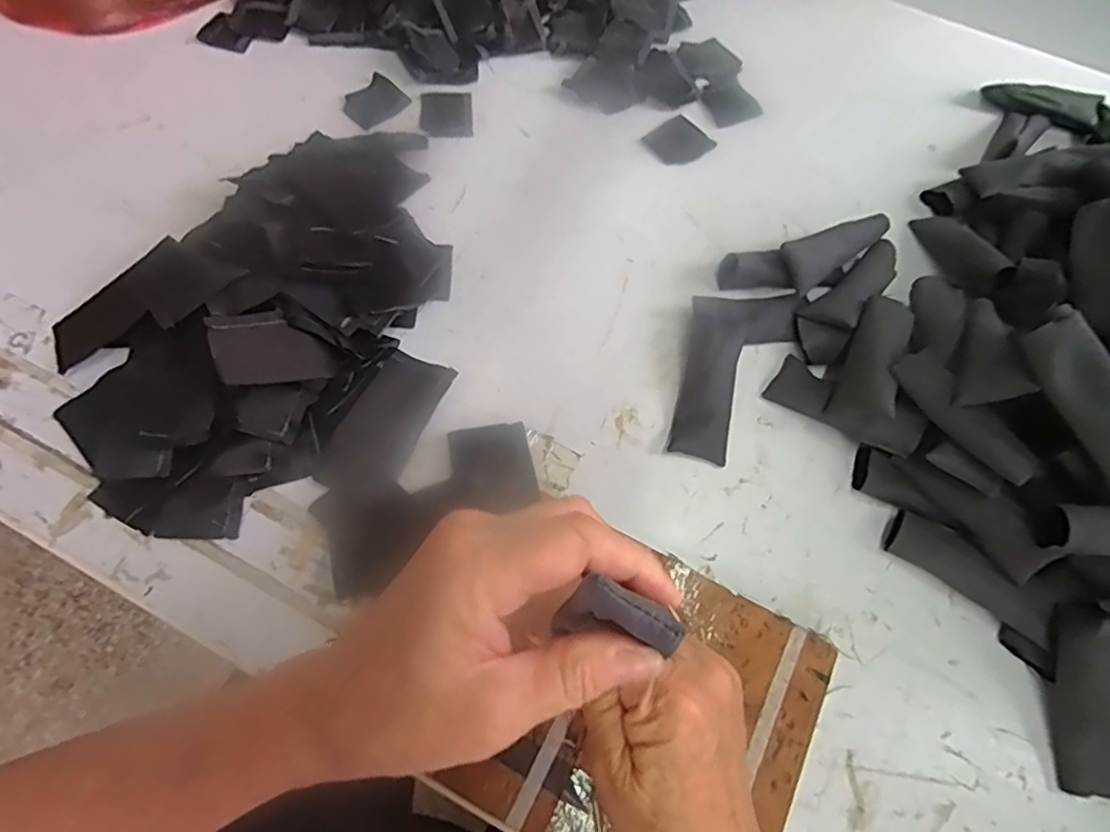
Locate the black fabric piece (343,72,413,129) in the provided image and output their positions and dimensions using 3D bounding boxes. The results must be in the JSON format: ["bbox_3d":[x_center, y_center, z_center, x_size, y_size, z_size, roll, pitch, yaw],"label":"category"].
[{"bbox_3d":[-0.167,-0.290,0.562,0.053,0.004,0.046,-43,78,-13],"label":"black fabric piece"}]

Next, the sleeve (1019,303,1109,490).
[{"bbox_3d":[0.305,-0.007,0.341,0.033,0.039,0.103,-24,70,-13],"label":"sleeve"}]

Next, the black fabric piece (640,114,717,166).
[{"bbox_3d":[0.115,-0.253,0.562,0.053,0.005,0.050,-36,71,-18],"label":"black fabric piece"}]

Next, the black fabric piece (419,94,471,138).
[{"bbox_3d":[-0.101,-0.281,0.564,0.047,0.004,0.054,-3,65,-5],"label":"black fabric piece"}]

